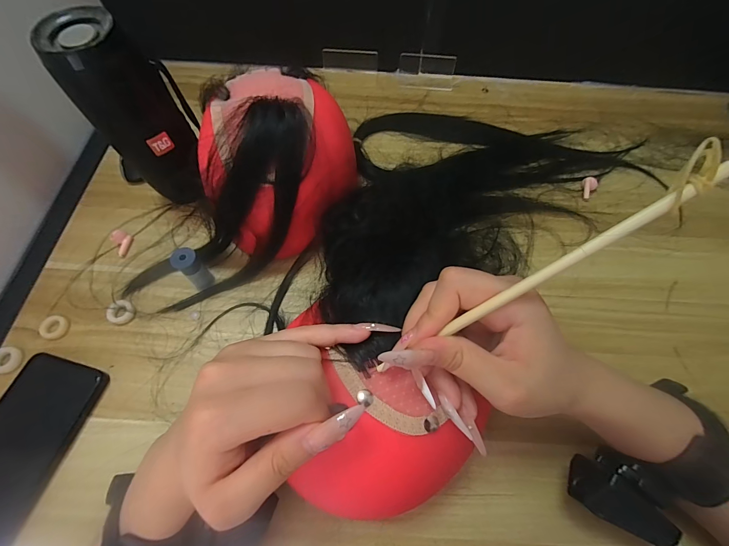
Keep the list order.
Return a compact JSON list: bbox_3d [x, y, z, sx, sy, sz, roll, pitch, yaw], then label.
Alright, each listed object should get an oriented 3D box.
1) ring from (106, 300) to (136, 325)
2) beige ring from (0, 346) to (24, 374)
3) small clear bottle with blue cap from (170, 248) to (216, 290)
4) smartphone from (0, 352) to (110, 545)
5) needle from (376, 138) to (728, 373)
[{"bbox_3d":[-0.236,0.038,0.332,0.023,0.005,0.023,0,64,-1],"label":"ring"},{"bbox_3d":[-0.327,0.079,0.311,0.026,0.004,0.024,0,64,-1],"label":"beige ring"},{"bbox_3d":[-0.167,-0.004,0.335,0.018,0.052,0.021,38,69,16],"label":"small clear bottle with blue cap"},{"bbox_3d":[-0.288,0.152,0.278,0.073,0.006,0.161,15,64,6],"label":"smartphone"},{"bbox_3d":[0.074,0.007,0.166,0.177,0.011,0.017,-38,64,23],"label":"needle"}]

